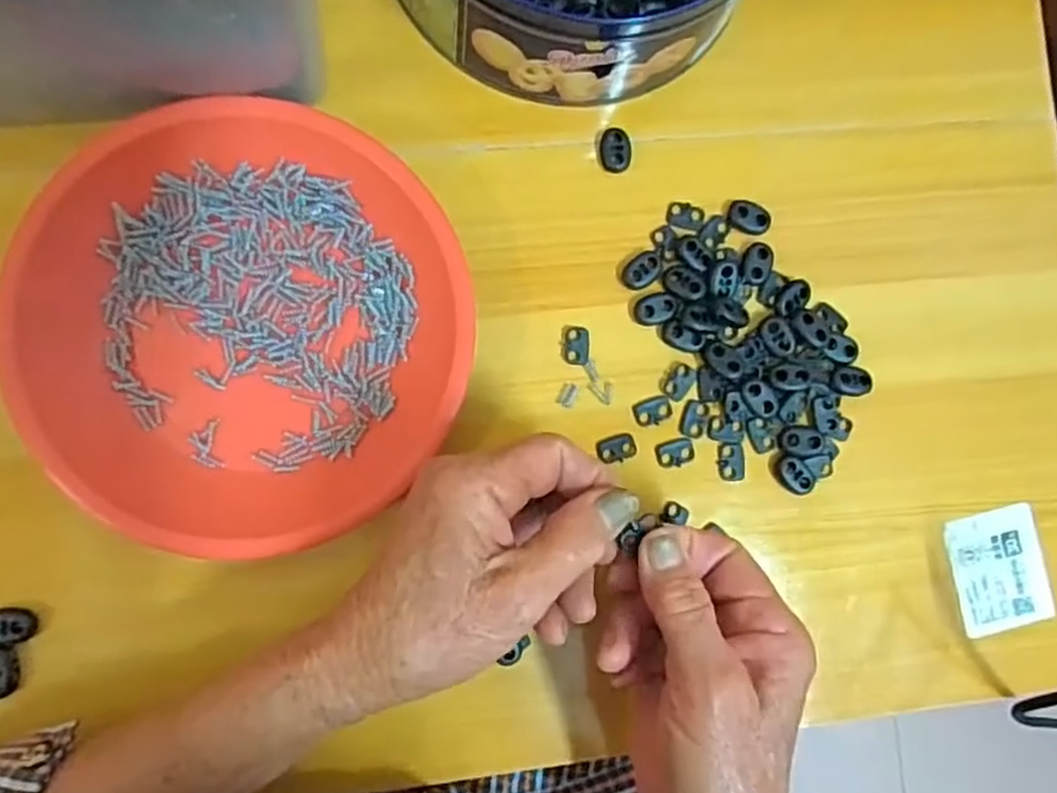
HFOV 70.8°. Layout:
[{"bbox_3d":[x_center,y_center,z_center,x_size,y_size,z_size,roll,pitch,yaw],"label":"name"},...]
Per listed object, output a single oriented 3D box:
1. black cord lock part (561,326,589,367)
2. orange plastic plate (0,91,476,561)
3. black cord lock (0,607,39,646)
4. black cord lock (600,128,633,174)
[{"bbox_3d":[0.023,-0.025,0.359,0.013,0.004,0.019,2,87,-7],"label":"black cord lock part"},{"bbox_3d":[-0.123,-0.034,0.325,0.183,0.035,0.194,0,87,-7],"label":"orange plastic plate"},{"bbox_3d":[-0.226,0.100,0.325,0.019,0.006,0.015,-6,88,-7],"label":"black cord lock"},{"bbox_3d":[0.043,-0.121,0.365,0.015,0.004,0.022,2,87,-7],"label":"black cord lock"}]

